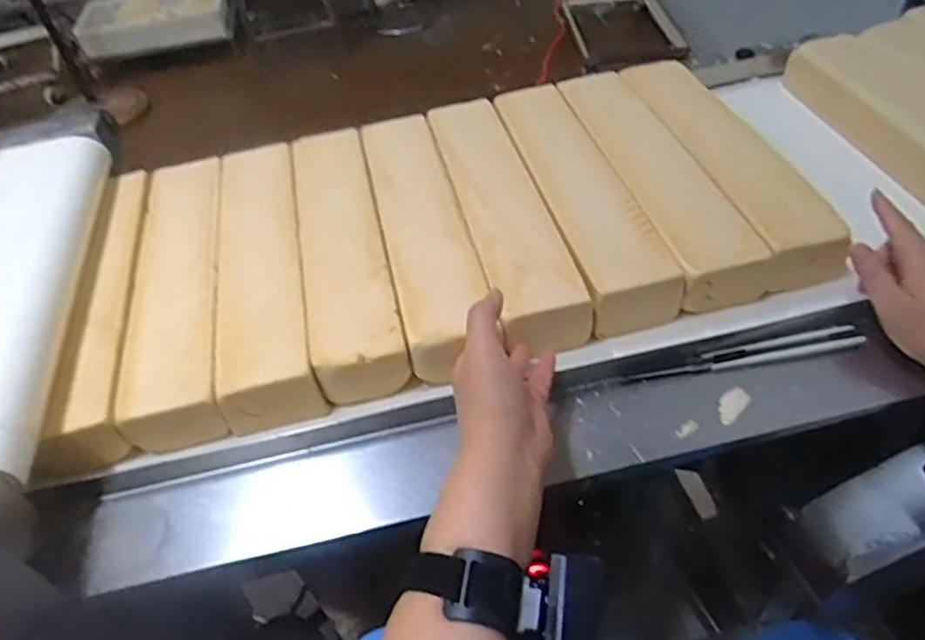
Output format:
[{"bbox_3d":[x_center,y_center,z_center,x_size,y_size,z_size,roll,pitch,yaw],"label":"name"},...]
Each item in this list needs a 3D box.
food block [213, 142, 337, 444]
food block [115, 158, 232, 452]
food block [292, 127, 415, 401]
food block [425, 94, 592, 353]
[{"bbox_3d":[-0.191,-0.052,0.640,0.079,0.065,0.342,-13,46,-6],"label":"food block"},{"bbox_3d":[-0.266,-0.035,0.634,0.081,0.057,0.355,-13,46,-6],"label":"food block"},{"bbox_3d":[-0.115,-0.072,0.647,0.076,0.060,0.338,-12,46,-5],"label":"food block"},{"bbox_3d":[0.032,-0.115,0.648,0.075,0.051,0.333,-14,51,-7],"label":"food block"}]

